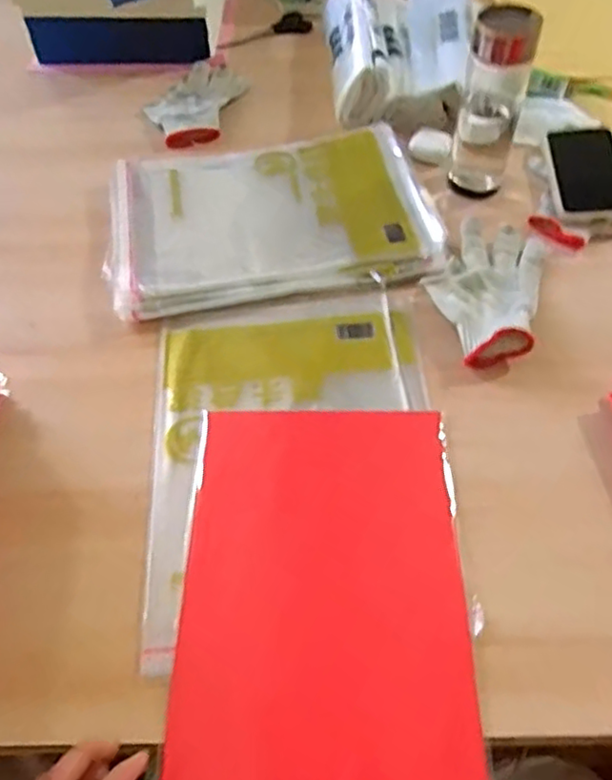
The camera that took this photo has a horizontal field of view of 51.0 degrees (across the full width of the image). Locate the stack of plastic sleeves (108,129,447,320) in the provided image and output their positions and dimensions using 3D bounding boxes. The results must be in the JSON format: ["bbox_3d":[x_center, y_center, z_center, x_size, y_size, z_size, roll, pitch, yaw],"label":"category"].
[{"bbox_3d":[-0.042,-0.198,0.724,0.347,0.026,0.254,-8,54,-5],"label":"stack of plastic sleeves"}]

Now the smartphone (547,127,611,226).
[{"bbox_3d":[0.326,-0.254,0.745,0.078,0.014,0.173,0,52,8],"label":"smartphone"}]

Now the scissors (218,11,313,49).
[{"bbox_3d":[-0.066,-0.562,1.001,0.152,0.014,0.052,-18,55,-12],"label":"scissors"}]

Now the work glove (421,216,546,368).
[{"bbox_3d":[0.179,-0.105,0.643,0.108,0.036,0.185,15,55,12],"label":"work glove"}]

